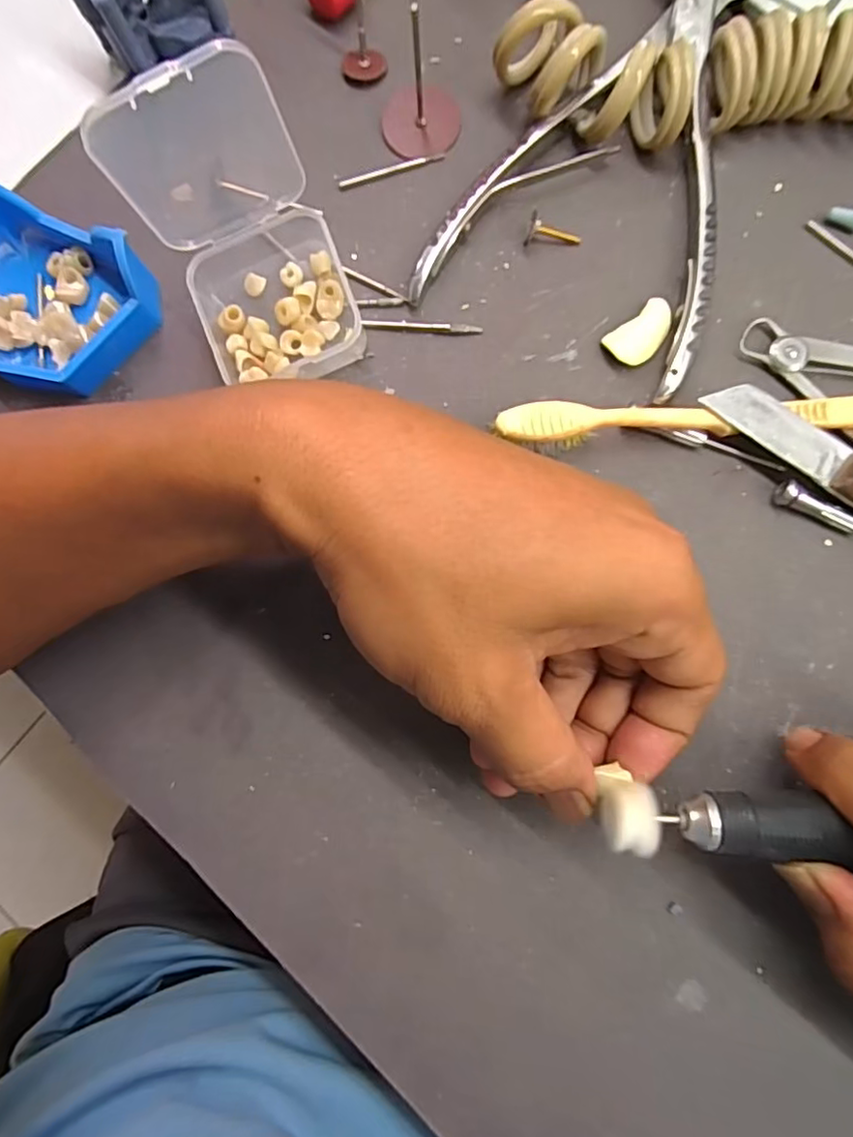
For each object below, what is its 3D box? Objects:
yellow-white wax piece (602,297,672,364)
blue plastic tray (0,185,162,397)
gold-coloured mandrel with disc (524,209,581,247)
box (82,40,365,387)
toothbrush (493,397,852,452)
[{"bbox_3d":[0.080,-0.087,0.214,0.026,0.004,0.015,-40,83,-1],"label":"yellow-white wax piece"},{"bbox_3d":[-0.150,-0.105,0.227,0.080,0.024,0.065,26,87,6],"label":"blue plastic tray"},{"bbox_3d":[0.049,-0.128,0.223,0.021,0.009,0.007,8,85,-10],"label":"gold-coloured mandrel with disc"},{"bbox_3d":[-0.076,-0.135,0.222,0.067,0.029,0.133,-24,83,1],"label":"box"},{"bbox_3d":[0.118,-0.054,0.203,0.183,0.017,0.014,-3,84,4],"label":"toothbrush"}]

